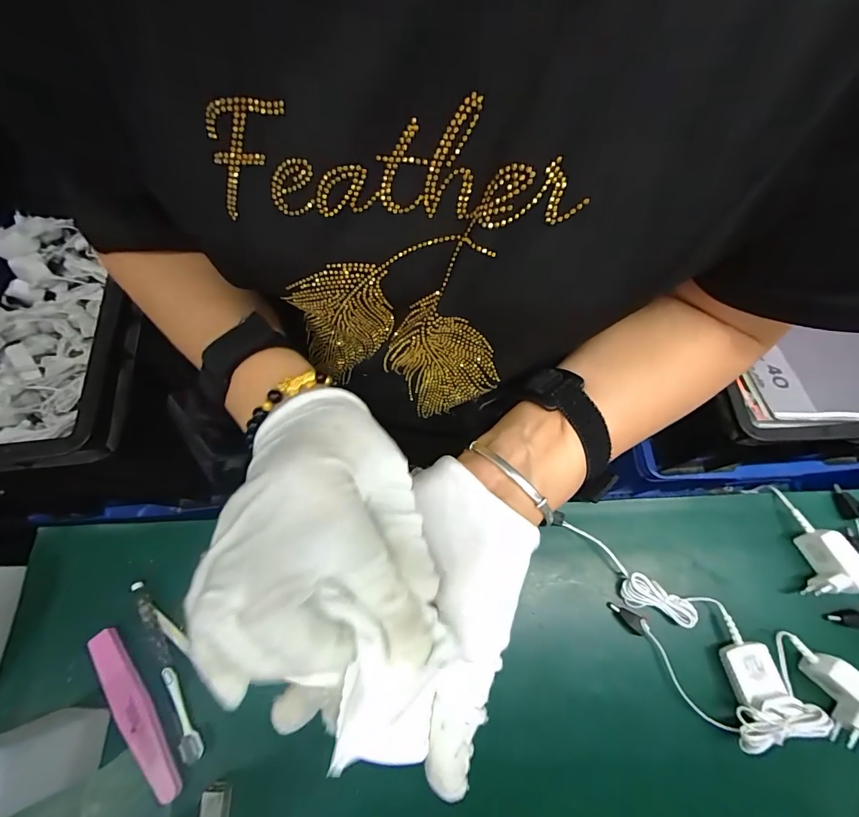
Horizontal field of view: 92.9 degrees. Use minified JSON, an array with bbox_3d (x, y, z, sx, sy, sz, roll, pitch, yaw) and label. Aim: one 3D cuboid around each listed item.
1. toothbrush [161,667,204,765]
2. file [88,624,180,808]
[{"bbox_3d":[-0.252,0.308,0.412,0.014,0.013,0.089,-28,71,-7],"label":"toothbrush"},{"bbox_3d":[-0.301,0.307,0.412,0.028,0.013,0.173,-39,73,-11],"label":"file"}]

